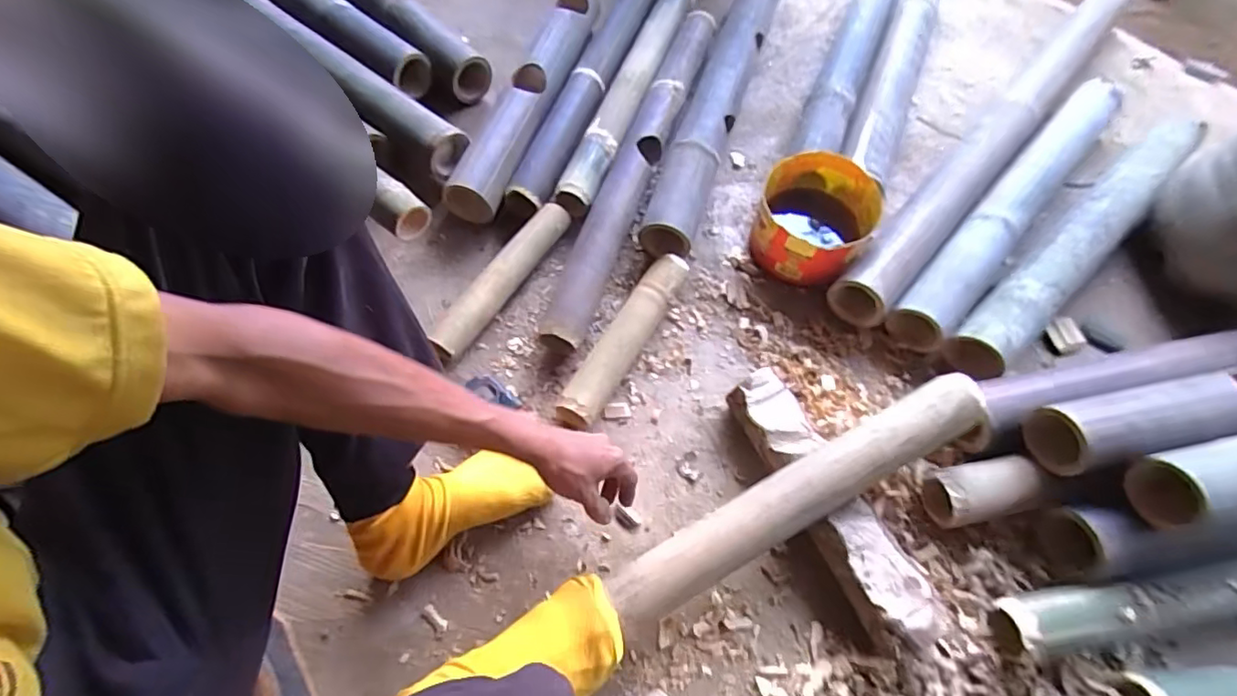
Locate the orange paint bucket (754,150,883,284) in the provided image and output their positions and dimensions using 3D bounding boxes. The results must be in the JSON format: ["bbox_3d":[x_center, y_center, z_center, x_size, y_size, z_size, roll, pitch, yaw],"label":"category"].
[{"bbox_3d":[0.266,-0.170,0.784,0.146,0.101,0.150,1,62,-2],"label":"orange paint bucket"}]

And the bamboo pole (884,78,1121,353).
[{"bbox_3d":[0.544,-0.206,0.792,0.076,0.079,0.546,39,69,19],"label":"bamboo pole"}]

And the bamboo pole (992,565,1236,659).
[{"bbox_3d":[0.679,0.231,0.589,0.615,0.053,0.057,-9,62,-4],"label":"bamboo pole"}]

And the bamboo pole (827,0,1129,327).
[{"bbox_3d":[0.559,-0.320,0.833,0.071,0.074,0.773,39,69,19],"label":"bamboo pole"}]

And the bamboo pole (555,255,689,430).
[{"bbox_3d":[0.009,-0.008,0.729,0.047,0.049,0.262,28,66,14],"label":"bamboo pole"}]

